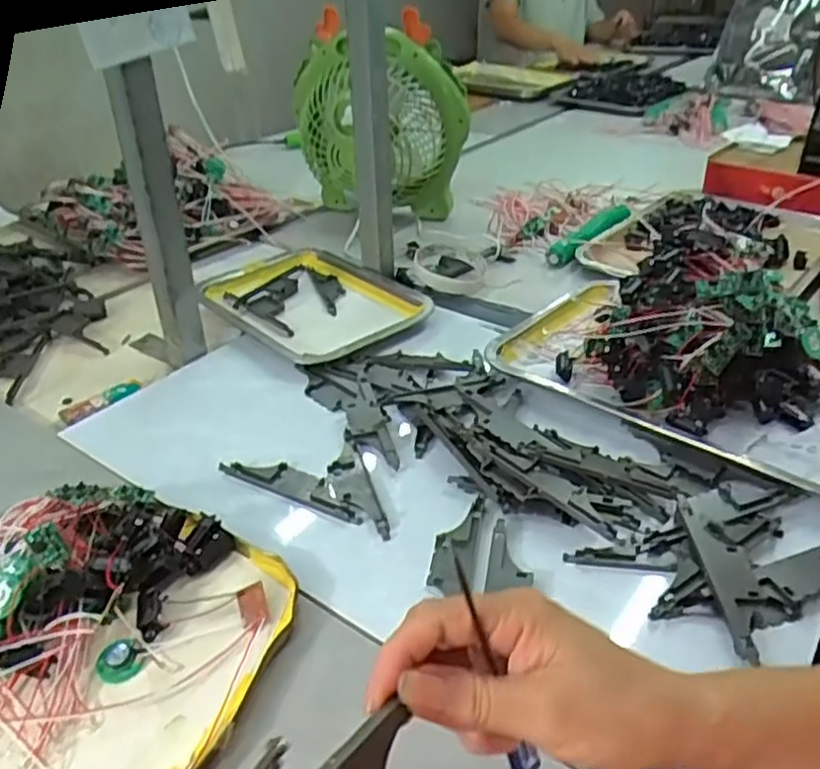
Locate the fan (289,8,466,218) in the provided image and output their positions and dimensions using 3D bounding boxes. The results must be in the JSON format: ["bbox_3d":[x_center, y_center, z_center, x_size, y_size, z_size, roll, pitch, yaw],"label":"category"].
[{"bbox_3d":[-0.040,-0.352,0.982,0.230,0.268,0.147,-2,34,-2],"label":"fan"}]

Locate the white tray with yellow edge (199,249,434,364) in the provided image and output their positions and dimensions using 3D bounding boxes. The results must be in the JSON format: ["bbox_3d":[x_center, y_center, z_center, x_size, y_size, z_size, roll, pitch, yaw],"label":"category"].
[{"bbox_3d":[-0.121,-0.099,0.836,0.266,0.019,0.193,27,43,36],"label":"white tray with yellow edge"}]

